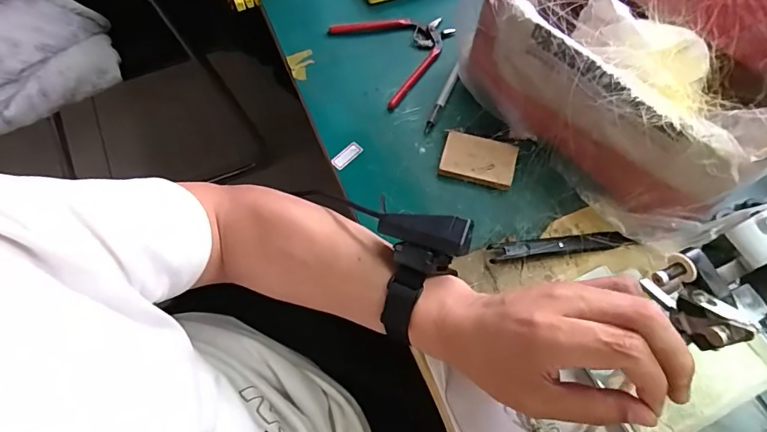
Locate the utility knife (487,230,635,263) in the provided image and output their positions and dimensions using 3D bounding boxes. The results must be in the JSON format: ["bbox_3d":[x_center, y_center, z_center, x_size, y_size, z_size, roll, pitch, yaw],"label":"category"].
[{"bbox_3d":[0.163,0.028,0.430,0.129,0.014,0.017,-6,65,-3],"label":"utility knife"}]

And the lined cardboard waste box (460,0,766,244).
[{"bbox_3d":[0.231,-0.146,0.422,0.206,0.166,0.285,-36,70,-16],"label":"lined cardboard waste box"}]

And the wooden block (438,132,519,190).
[{"bbox_3d":[0.095,-0.056,0.465,0.072,0.014,0.049,15,65,7],"label":"wooden block"}]

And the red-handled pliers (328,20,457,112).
[{"bbox_3d":[0.024,-0.199,0.535,0.124,0.009,0.130,-31,68,-14],"label":"red-handled pliers"}]

